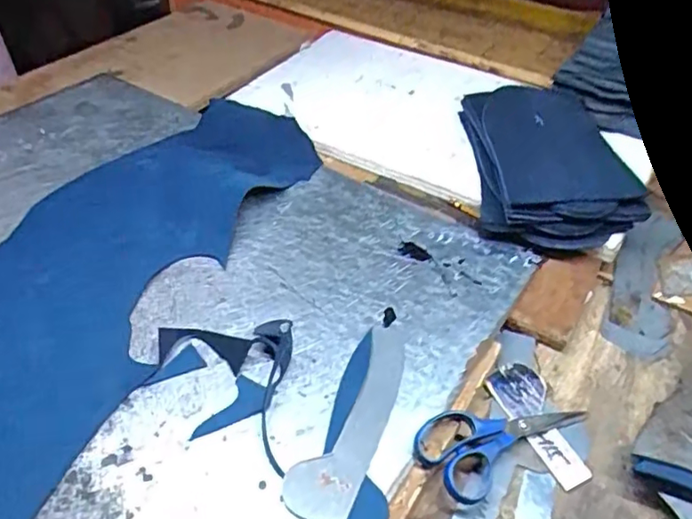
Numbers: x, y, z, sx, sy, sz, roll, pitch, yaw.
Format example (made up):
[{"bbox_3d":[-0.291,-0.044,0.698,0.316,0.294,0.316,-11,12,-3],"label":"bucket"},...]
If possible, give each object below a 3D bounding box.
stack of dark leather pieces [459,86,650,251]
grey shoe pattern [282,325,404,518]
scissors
[{"bbox_3d":[0.251,-0.116,0.742,0.173,0.082,0.264,4,42,-1],"label":"stack of dark leather pieces"},{"bbox_3d":[0.008,0.131,0.505,0.054,0.005,0.204,16,43,12],"label":"grey shoe pattern"},{"bbox_3d":[0.137,0.149,0.511,0.168,0.011,0.071,-23,76,-27],"label":"scissors"}]

